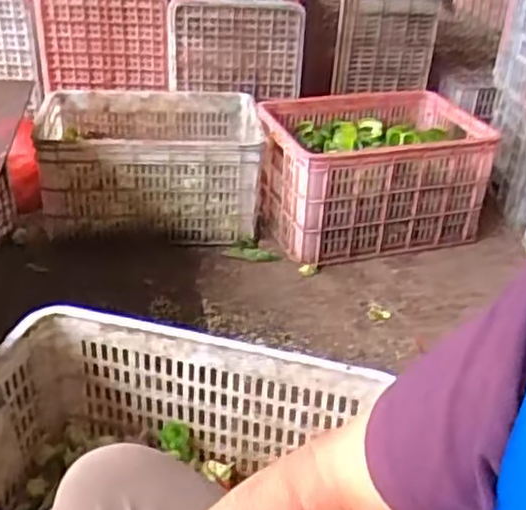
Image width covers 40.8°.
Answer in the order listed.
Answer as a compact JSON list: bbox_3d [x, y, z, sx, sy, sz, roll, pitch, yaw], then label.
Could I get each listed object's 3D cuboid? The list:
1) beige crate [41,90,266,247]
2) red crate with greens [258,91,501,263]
[{"bbox_3d":[-0.283,-0.228,1.781,0.514,0.276,0.365,-2,33,-9],"label":"beige crate"},{"bbox_3d":[0.278,-0.203,1.795,0.553,0.309,0.358,-9,35,-20],"label":"red crate with greens"}]

